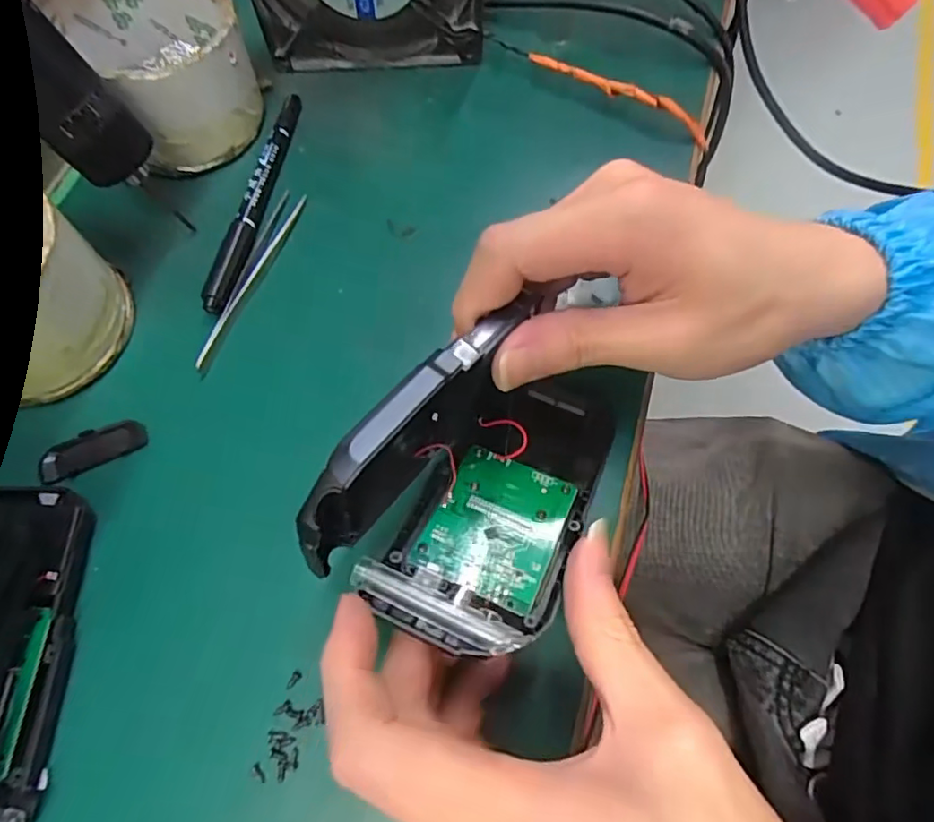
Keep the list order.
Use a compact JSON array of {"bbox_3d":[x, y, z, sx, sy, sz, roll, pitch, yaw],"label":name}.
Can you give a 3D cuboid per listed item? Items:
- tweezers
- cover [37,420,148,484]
[{"bbox_3d":[-0.101,-0.065,0.282,0.013,0.006,0.103,14,68,7],"label":"tweezers"},{"bbox_3d":[-0.160,0.016,0.252,0.044,0.004,0.017,-27,69,-10],"label":"cover"}]

